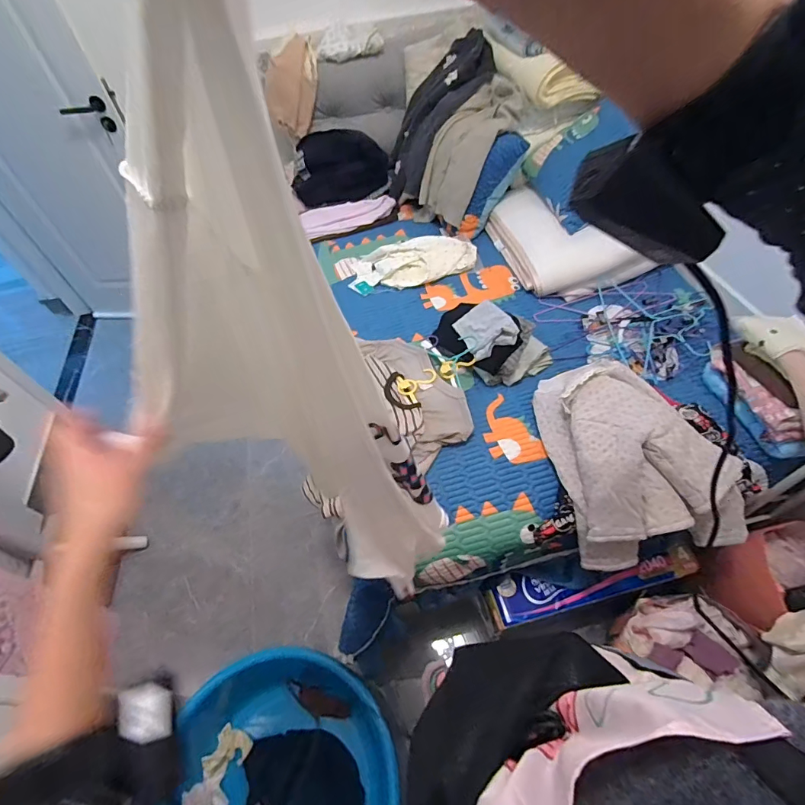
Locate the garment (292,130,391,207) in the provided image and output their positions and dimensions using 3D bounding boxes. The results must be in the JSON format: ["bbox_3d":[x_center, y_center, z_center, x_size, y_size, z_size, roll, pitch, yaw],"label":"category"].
[{"bbox_3d":[-0.251,-0.935,1.695,0.382,0.202,0.226,2,53,7],"label":"garment"}]

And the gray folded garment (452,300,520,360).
[{"bbox_3d":[0.228,-0.199,1.167,0.134,0.030,0.154,-40,65,21],"label":"gray folded garment"}]

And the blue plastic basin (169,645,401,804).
[{"bbox_3d":[-0.314,0.957,1.027,0.551,0.234,0.629,-1,53,4],"label":"blue plastic basin"}]

